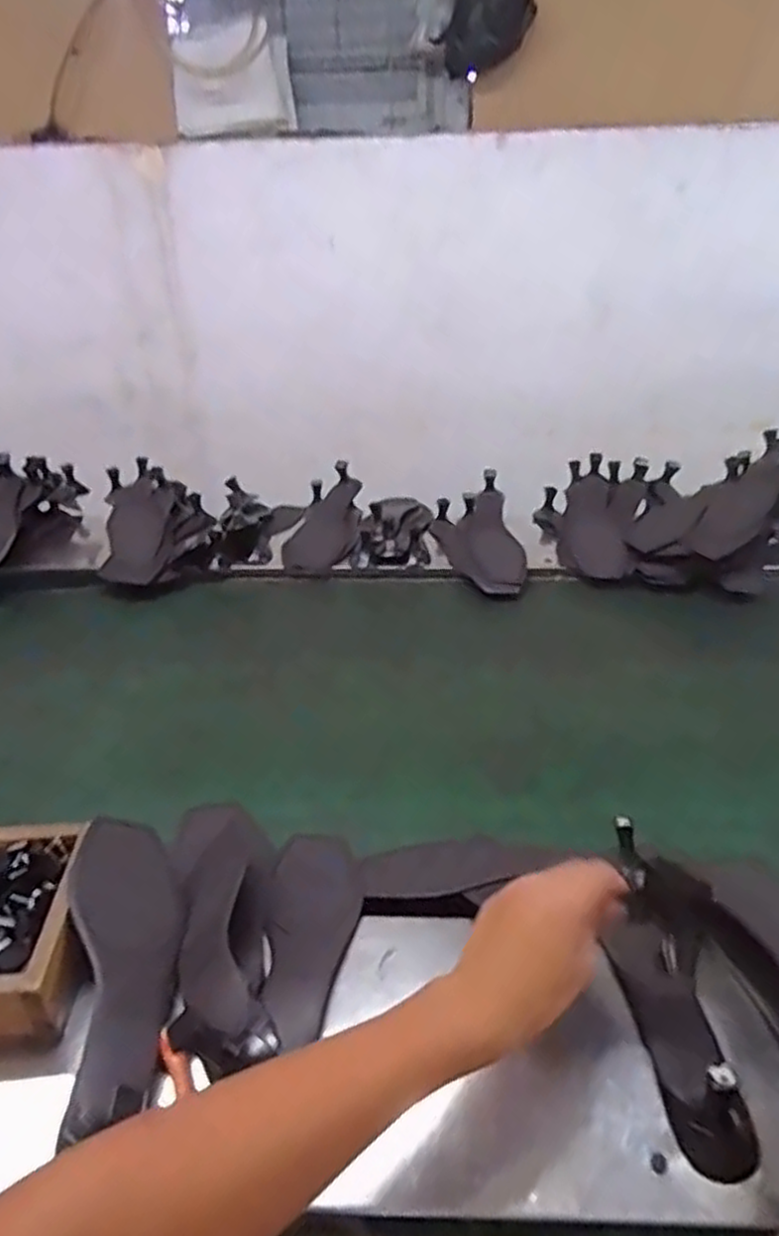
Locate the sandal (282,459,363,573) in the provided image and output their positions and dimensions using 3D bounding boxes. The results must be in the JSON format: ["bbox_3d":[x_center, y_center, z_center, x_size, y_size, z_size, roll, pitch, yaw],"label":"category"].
[{"bbox_3d":[-0.095,-0.157,1.171,0.120,0.071,0.225,7,49,14],"label":"sandal"}]

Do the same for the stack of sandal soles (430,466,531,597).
[{"bbox_3d":[0.128,-0.123,1.107,0.131,0.071,0.245,-6,33,-5],"label":"stack of sandal soles"}]

